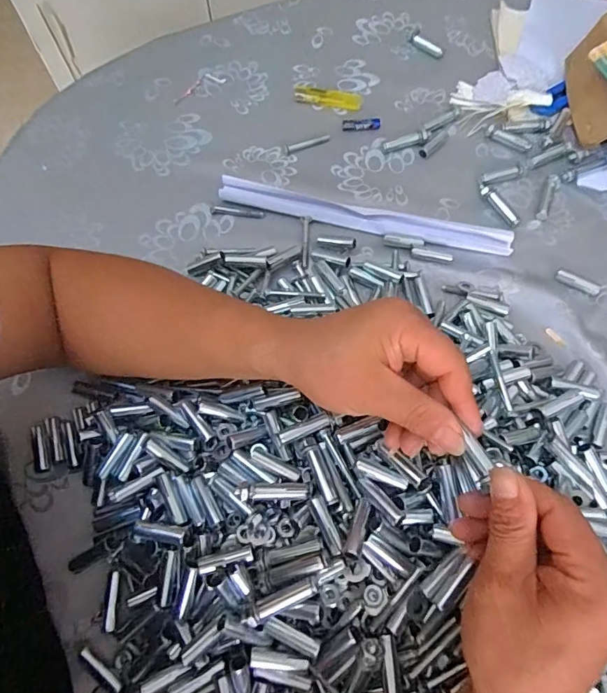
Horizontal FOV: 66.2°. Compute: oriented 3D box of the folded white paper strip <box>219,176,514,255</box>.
[{"bbox_3d":[0.060,-0.133,0.472,0.291,0.011,0.031,12,69,5],"label":"folded white paper strip"}]

